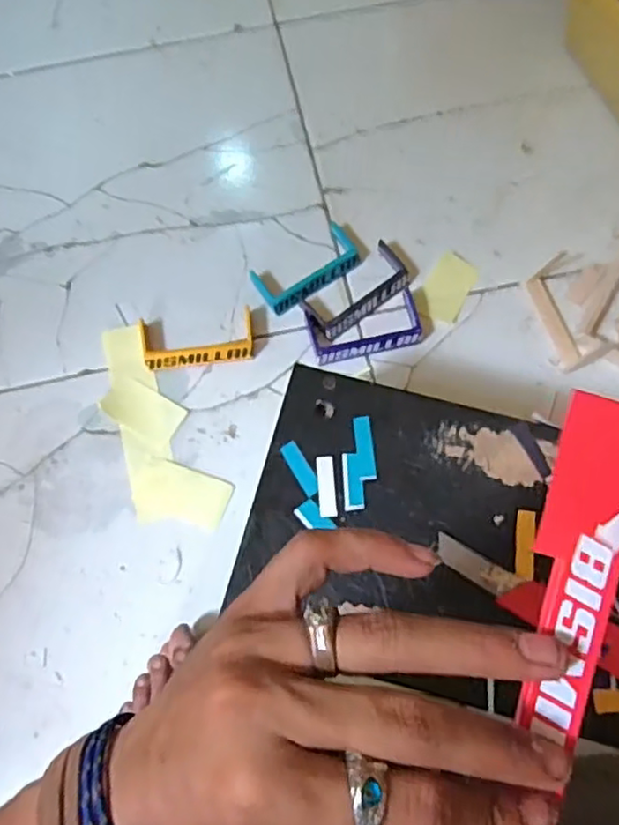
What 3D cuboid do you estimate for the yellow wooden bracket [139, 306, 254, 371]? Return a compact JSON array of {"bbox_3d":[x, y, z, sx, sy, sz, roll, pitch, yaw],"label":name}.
[{"bbox_3d":[-0.109,-0.072,0.651,0.107,0.017,0.050,-9,73,-2],"label":"yellow wooden bracket"}]

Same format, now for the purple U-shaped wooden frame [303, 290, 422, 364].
[{"bbox_3d":[0.054,-0.084,0.648,0.106,0.010,0.052,-14,73,-3],"label":"purple U-shaped wooden frame"}]

